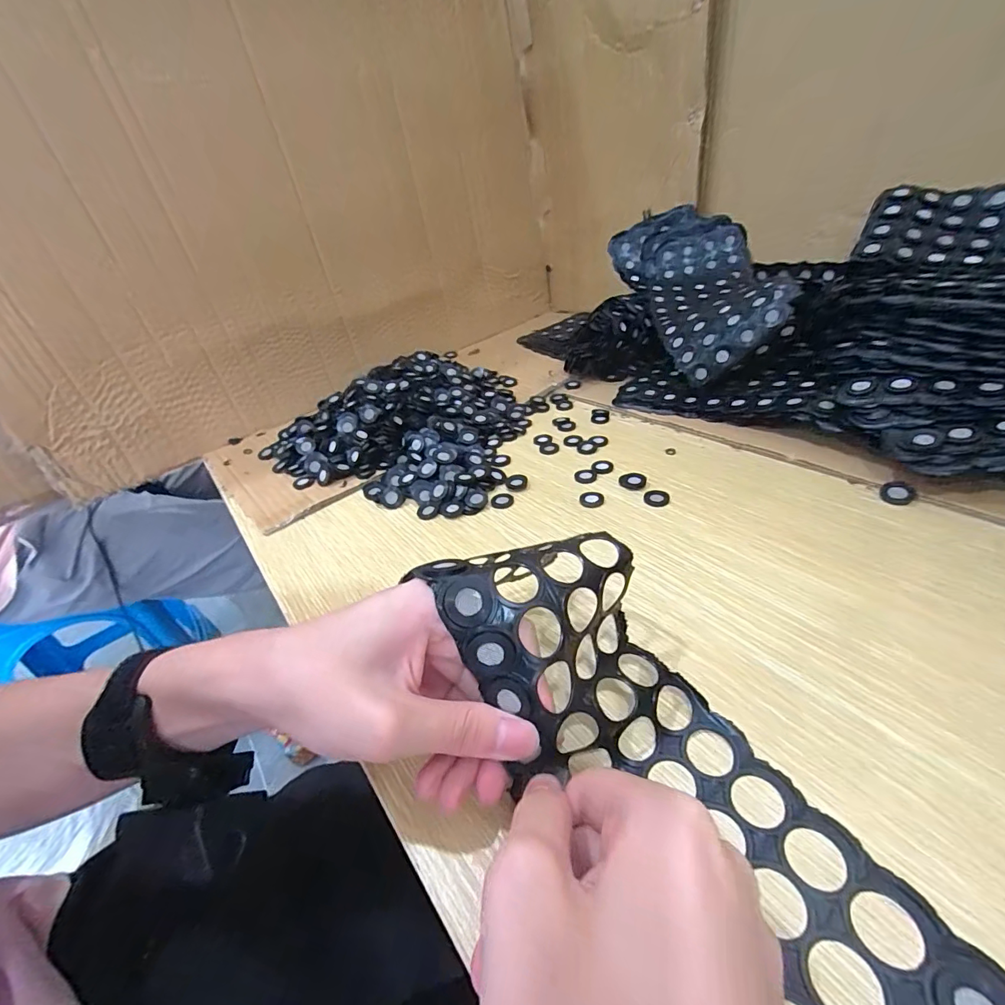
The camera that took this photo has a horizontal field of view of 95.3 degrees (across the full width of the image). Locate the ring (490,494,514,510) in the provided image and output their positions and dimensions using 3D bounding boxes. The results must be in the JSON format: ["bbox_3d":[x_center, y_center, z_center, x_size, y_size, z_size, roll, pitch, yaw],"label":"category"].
[{"bbox_3d":[0.000,-0.001,0.373,0.018,0.004,0.017,-5,35,4],"label":"ring"}]

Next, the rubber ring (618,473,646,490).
[{"bbox_3d":[0.104,-0.017,0.369,0.021,0.005,0.020,-5,35,4],"label":"rubber ring"}]

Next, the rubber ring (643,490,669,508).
[{"bbox_3d":[0.117,-0.003,0.349,0.019,0.004,0.019,-5,35,4],"label":"rubber ring"}]

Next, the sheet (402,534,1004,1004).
[{"bbox_3d":[0.058,0.101,0.169,0.103,0.043,0.214,-28,61,-27],"label":"sheet"}]

